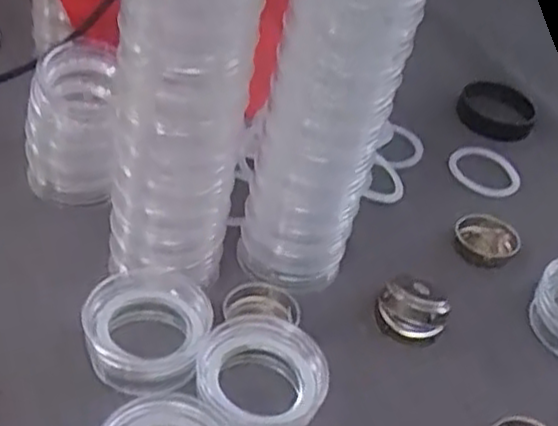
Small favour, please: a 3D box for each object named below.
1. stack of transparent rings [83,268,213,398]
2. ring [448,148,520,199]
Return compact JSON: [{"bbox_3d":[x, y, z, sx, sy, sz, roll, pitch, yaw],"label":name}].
[{"bbox_3d":[-0.071,0.064,0.419,0.068,0.030,0.073,-8,46,-23],"label":"stack of transparent rings"},{"bbox_3d":[0.169,-0.034,0.618,0.061,0.004,0.058,8,44,-8],"label":"ring"}]

